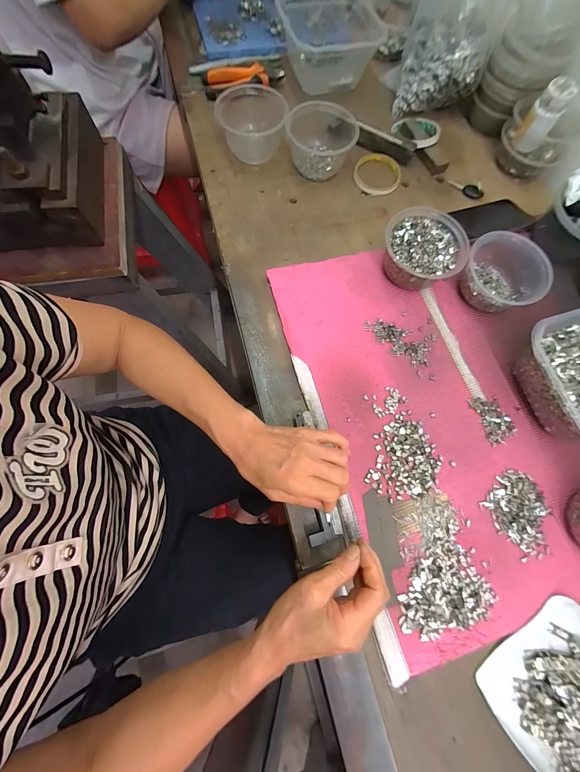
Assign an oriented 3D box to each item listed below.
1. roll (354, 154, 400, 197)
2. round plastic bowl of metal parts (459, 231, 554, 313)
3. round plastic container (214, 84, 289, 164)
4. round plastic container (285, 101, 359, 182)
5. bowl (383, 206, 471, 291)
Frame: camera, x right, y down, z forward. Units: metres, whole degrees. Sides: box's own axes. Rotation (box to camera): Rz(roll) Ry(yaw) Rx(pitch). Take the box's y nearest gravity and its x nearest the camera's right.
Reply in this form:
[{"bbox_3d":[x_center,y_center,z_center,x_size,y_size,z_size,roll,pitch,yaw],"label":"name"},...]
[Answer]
[{"bbox_3d":[0.155,-0.378,0.525,0.081,0.009,0.085,1,73,-2],"label":"roll"},{"bbox_3d":[0.303,-0.158,0.429,0.095,0.069,0.113,-38,78,-12],"label":"round plastic bowl of metal parts"},{"bbox_3d":[-0.065,-0.444,0.497,0.112,0.057,0.112,-6,74,-5],"label":"round plastic container"},{"bbox_3d":[0.054,-0.424,0.501,0.111,0.063,0.116,1,73,-2],"label":"round plastic container"},{"bbox_3d":[0.196,-0.197,0.438,0.114,0.061,0.117,1,73,-2],"label":"bowl"}]

